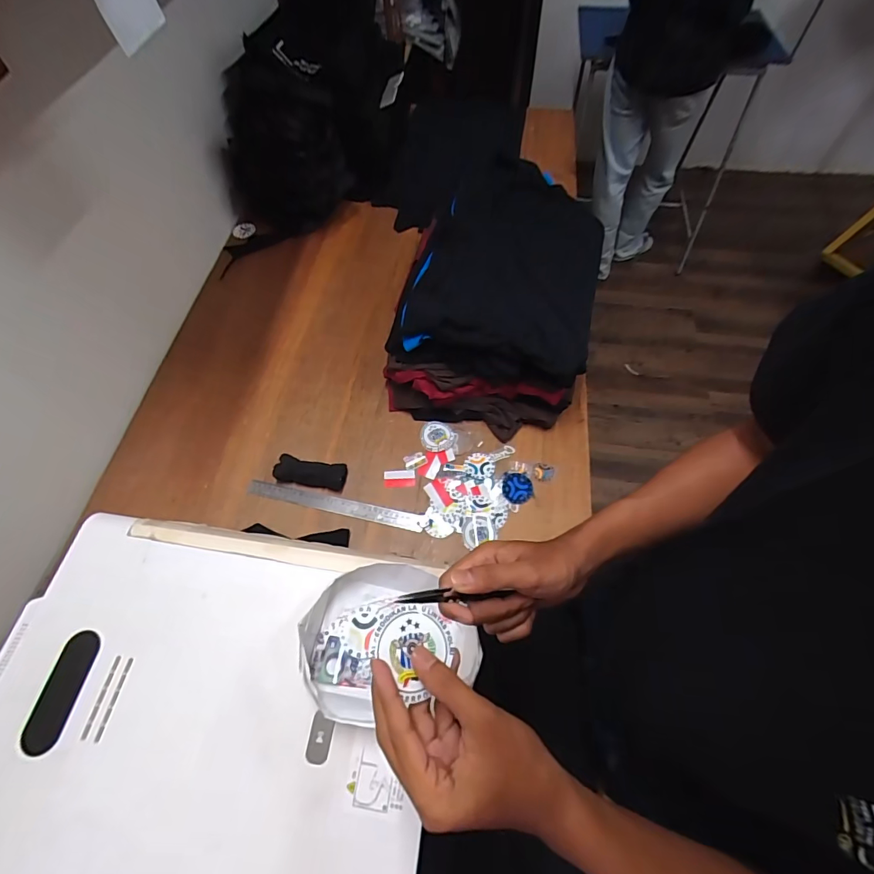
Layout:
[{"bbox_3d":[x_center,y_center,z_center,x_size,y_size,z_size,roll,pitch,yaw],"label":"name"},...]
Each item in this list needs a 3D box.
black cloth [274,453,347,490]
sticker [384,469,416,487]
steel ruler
[{"bbox_3d":[-0.225,0.062,0.786,0.123,0.027,0.047,7,63,5],"label":"black cloth"},{"bbox_3d":[-0.068,0.076,0.797,0.057,0.004,0.033,-2,63,1],"label":"sticker"},{"bbox_3d":[-0.182,0.120,0.772,0.314,0.007,0.030,10,73,5],"label":"steel ruler"}]

